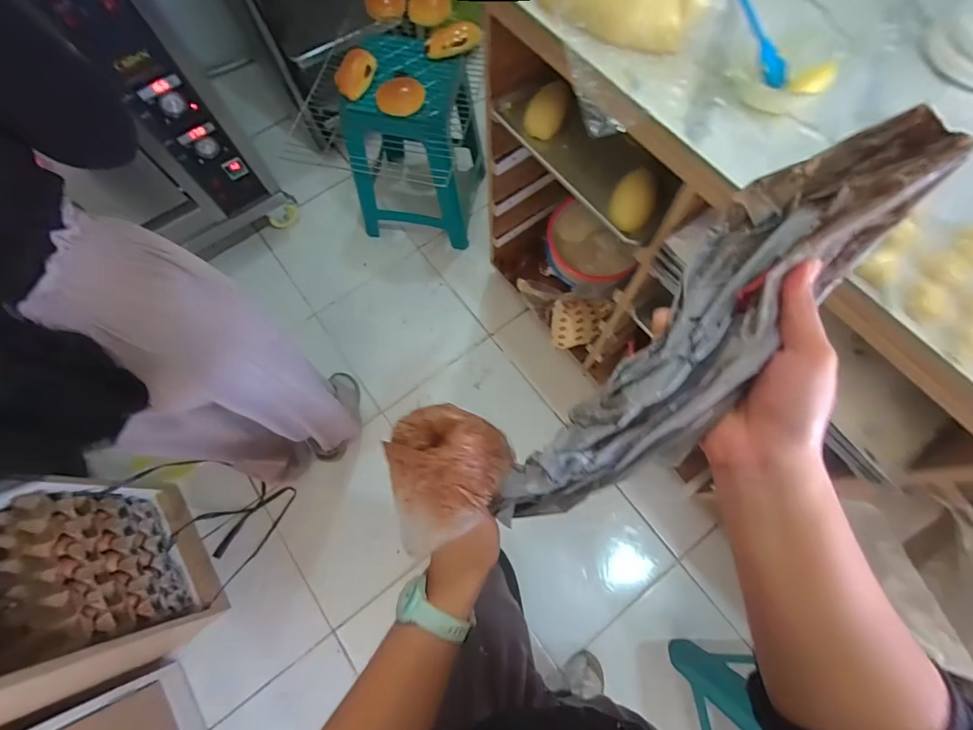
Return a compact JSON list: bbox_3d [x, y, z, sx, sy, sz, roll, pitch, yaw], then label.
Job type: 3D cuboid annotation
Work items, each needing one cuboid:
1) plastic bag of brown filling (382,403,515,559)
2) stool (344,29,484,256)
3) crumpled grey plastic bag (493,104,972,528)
[{"bbox_3d":[-0.025,0.076,0.298,0.086,0.061,0.091,-13,71,-2],"label":"plastic bag of brown filling"},{"bbox_3d":[-0.214,-0.641,1.250,0.333,0.492,0.337,10,71,6],"label":"stool"},{"bbox_3d":[0.124,-0.003,0.269,0.073,0.056,0.333,44,103,15],"label":"crumpled grey plastic bag"}]

